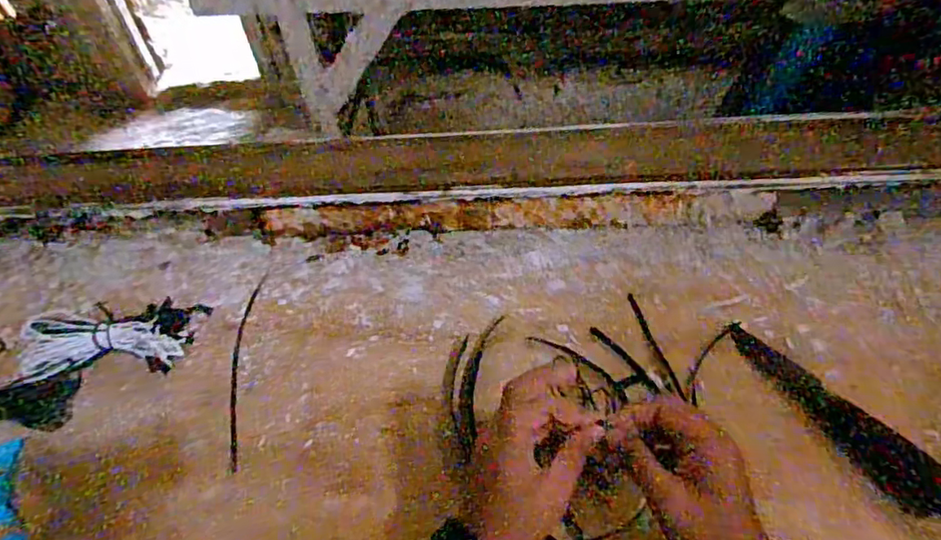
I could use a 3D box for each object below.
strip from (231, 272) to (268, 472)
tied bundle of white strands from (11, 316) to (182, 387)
[{"bbox_3d":[-0.214,0.082,0.539,0.020,0.006,0.233,-9,45,-4],"label":"strip"},{"bbox_3d":[-0.339,0.070,0.528,0.137,0.045,0.050,-11,45,-6],"label":"tied bundle of white strands"}]

